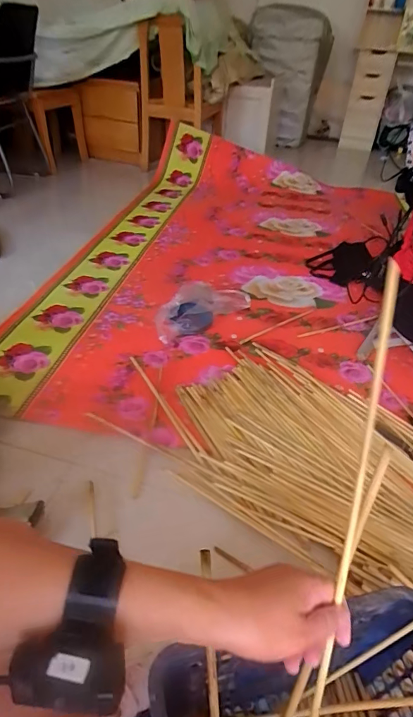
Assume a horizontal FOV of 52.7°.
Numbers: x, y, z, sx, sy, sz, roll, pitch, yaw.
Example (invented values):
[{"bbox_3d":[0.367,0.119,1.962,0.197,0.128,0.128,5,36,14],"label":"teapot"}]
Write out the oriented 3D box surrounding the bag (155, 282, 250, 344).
[{"bbox_3d":[-0.057,-0.183,1.467,0.342,0.084,0.234,-22,46,-28],"label":"bag"}]

